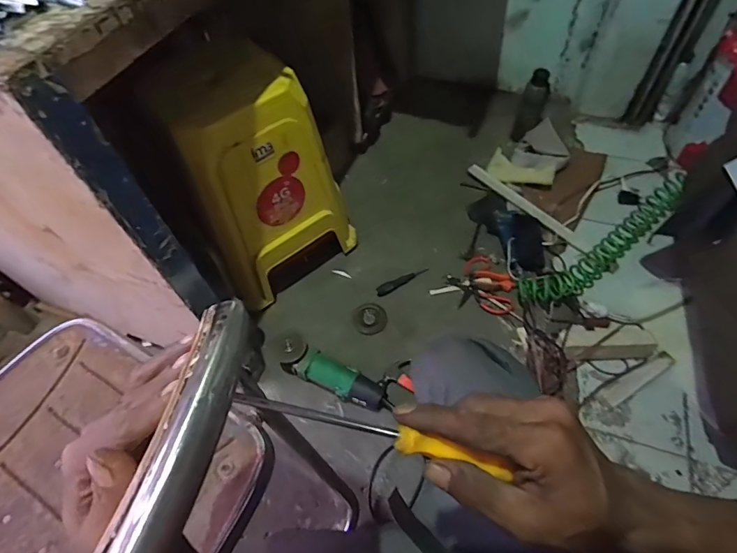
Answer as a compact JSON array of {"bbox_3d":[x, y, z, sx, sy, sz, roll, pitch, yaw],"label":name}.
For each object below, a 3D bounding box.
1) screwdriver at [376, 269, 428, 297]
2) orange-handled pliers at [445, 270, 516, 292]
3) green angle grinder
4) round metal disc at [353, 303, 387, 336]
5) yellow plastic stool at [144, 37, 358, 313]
[{"bbox_3d":[0.083,0.009,1.109,0.139,0.020,0.033,-26,58,-15],"label":"screwdriver"},{"bbox_3d":[0.280,0.009,1.095,0.158,0.030,0.050,4,55,5],"label":"orange-handled pliers"},{"bbox_3d":[-0.093,0.207,0.955,0.308,0.079,0.078,26,60,19],"label":"green angle grinder"},{"bbox_3d":[0.004,0.100,1.054,0.078,0.007,0.078,-1,55,1],"label":"round metal disc"},{"bbox_3d":[-0.233,-0.212,0.989,0.332,0.493,0.238,-34,60,-20],"label":"yellow plastic stool"}]

